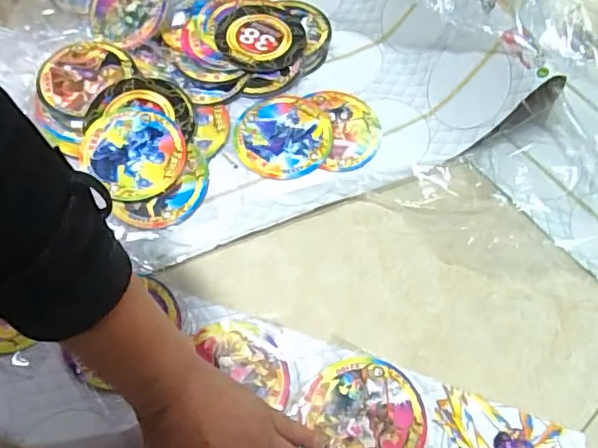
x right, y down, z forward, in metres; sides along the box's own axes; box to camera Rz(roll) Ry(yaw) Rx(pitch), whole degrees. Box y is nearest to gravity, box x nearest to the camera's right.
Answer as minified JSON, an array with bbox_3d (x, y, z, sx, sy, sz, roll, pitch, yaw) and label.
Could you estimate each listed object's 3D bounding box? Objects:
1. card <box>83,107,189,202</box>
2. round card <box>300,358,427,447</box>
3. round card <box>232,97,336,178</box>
[{"bbox_3d":[-0.154,-0.069,0.532,0.097,0.005,0.086,44,70,12],"label":"card"},{"bbox_3d":[0.053,0.155,0.443,0.090,0.007,0.094,-14,65,-9],"label":"round card"},{"bbox_3d":[-0.015,-0.088,0.558,0.092,0.005,0.095,1,63,-2],"label":"round card"}]

